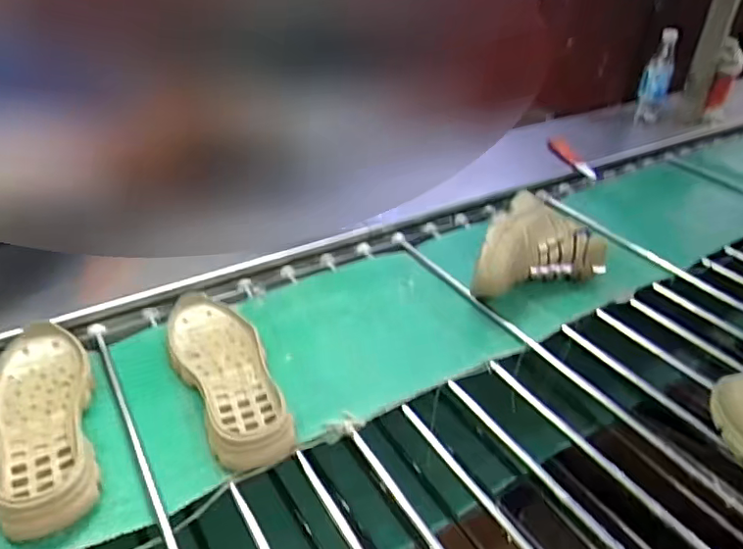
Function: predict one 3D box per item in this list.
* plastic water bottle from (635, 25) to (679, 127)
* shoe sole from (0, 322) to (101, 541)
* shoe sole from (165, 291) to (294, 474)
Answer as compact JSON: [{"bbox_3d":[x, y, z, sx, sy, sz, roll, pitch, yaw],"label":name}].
[{"bbox_3d":[0.686,-0.467,1.375,0.074,0.223,0.074,17,36,20],"label":"plastic water bottle"},{"bbox_3d":[-0.352,0.155,0.612,0.103,0.040,0.268,-15,38,-24],"label":"shoe sole"},{"bbox_3d":[-0.176,0.112,0.677,0.101,0.039,0.278,-11,36,-20],"label":"shoe sole"}]

